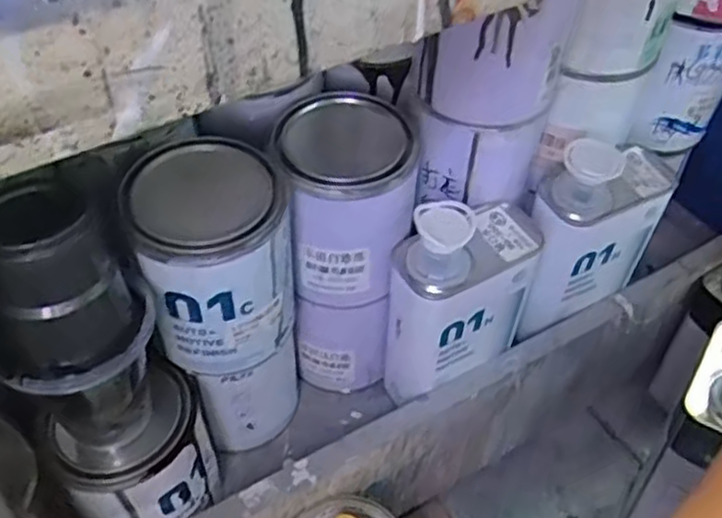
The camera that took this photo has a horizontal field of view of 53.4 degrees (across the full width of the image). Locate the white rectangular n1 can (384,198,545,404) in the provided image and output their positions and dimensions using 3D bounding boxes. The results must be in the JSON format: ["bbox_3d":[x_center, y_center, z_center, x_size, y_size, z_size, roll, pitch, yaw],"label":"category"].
[{"bbox_3d":[0.078,0.030,0.565,0.117,0.190,0.058,-24,52,-20],"label":"white rectangular n1 can"}]

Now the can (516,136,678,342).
[{"bbox_3d":[0.189,-0.024,0.600,0.136,0.171,0.056,-19,50,-16],"label":"can"}]

